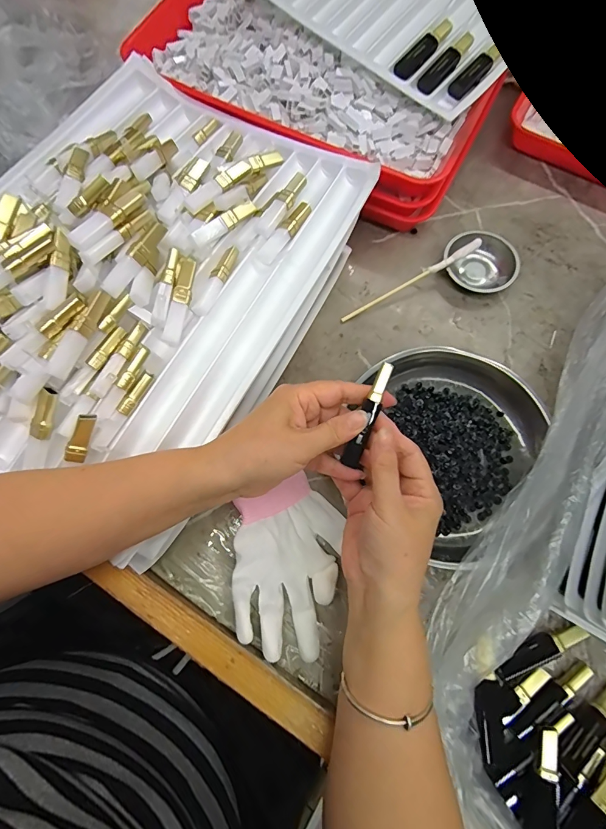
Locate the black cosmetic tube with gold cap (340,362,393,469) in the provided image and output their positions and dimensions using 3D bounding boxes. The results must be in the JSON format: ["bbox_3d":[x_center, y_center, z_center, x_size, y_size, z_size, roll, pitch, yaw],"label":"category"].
[{"bbox_3d":[0.049,0.000,0.291,0.014,0.011,0.081,22,96,7],"label":"black cosmetic tube with gold cap"}]

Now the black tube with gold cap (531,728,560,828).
[{"bbox_3d":[0.178,0.279,0.282,0.017,0.021,0.081,15,73,5],"label":"black tube with gold cap"}]

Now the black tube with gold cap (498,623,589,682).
[{"bbox_3d":[0.200,0.201,0.326,0.081,0.011,0.020,-25,74,-7],"label":"black tube with gold cap"}]

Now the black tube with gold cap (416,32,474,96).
[{"bbox_3d":[0.157,-0.381,0.420,0.021,0.014,0.088,42,78,12],"label":"black tube with gold cap"}]

